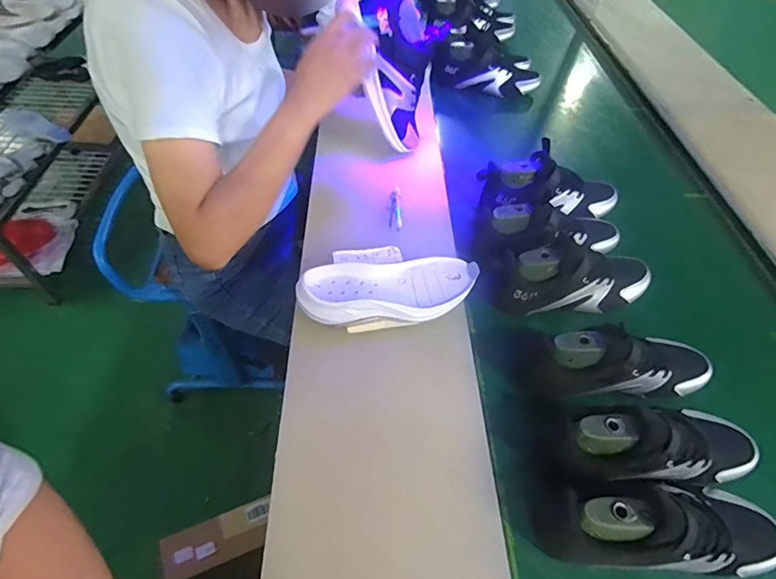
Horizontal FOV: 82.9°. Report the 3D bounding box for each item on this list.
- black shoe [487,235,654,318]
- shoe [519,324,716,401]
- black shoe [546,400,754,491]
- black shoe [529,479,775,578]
[{"bbox_3d":[0.284,-0.022,0.652,0.255,0.095,0.087,-13,56,-14],"label":"black shoe"},{"bbox_3d":[0.301,0.090,0.554,0.253,0.082,0.081,-5,53,-9],"label":"shoe"},{"bbox_3d":[0.309,0.175,0.496,0.249,0.089,0.086,-3,54,-8],"label":"black shoe"},{"bbox_3d":[0.283,0.241,0.445,0.260,0.105,0.082,0,52,-4],"label":"black shoe"}]

